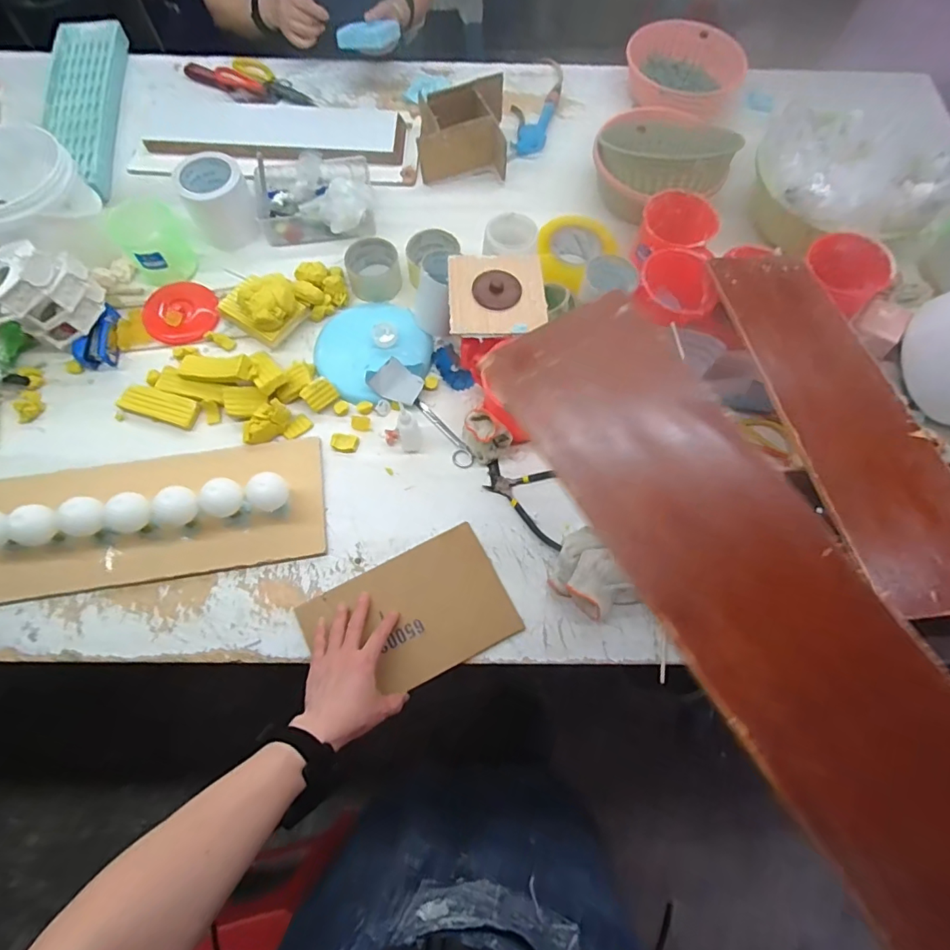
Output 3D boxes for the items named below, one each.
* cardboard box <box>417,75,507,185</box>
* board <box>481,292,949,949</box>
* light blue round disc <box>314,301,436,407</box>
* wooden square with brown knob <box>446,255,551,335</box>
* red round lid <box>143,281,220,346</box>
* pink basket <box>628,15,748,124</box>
[{"bbox_3d":[-0.025,-0.640,0.935,0.159,0.090,0.157,-1,69,-2],"label":"cardboard box"},{"bbox_3d":[0.207,0.083,0.365,0.155,0.016,0.519,-31,76,-12],"label":"board"},{"bbox_3d":[-0.167,-0.202,0.798,0.168,0.028,0.181,0,69,-1],"label":"light blue round disc"},{"bbox_3d":[0.033,-0.257,0.714,0.137,0.017,0.138,-3,69,-3],"label":"wooden square with brown knob"},{"bbox_3d":[-0.480,-0.267,0.821,0.111,0.013,0.109,0,69,-1],"label":"red round lid"},{"bbox_3d":[0.426,-0.833,1.033,0.229,0.079,0.200,24,70,8],"label":"pink basket"}]

